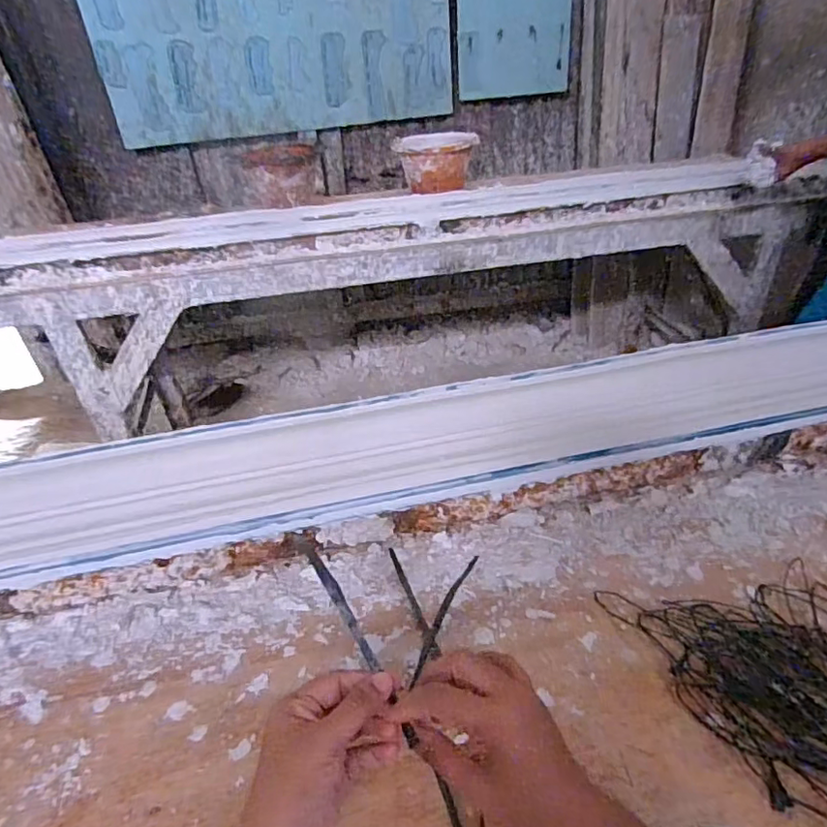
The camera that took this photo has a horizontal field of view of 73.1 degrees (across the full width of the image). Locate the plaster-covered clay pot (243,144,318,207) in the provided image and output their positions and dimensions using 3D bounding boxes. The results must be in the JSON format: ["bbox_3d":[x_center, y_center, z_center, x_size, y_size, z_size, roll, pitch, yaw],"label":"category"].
[{"bbox_3d":[-0.399,-0.742,1.714,0.216,0.144,0.214,-10,35,-6],"label":"plaster-covered clay pot"}]

